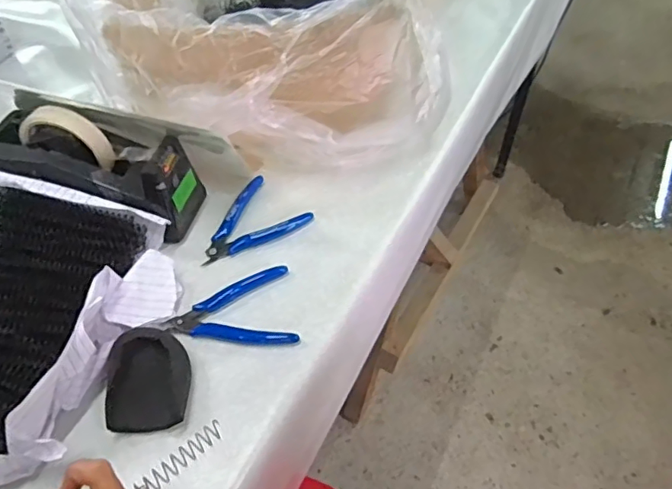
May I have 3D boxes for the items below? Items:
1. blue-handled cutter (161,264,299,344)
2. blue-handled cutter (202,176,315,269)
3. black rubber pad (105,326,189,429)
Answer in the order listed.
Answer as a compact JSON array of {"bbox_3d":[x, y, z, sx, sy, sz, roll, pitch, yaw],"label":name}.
[{"bbox_3d":[-0.099,0.060,0.507,0.114,0.008,0.087,-8,51,-4],"label":"blue-handled cutter"},{"bbox_3d":[-0.096,-0.032,0.578,0.117,0.010,0.082,-23,54,-16],"label":"blue-handled cutter"},{"bbox_3d":[-0.159,0.113,0.454,0.063,0.029,0.084,-14,52,-9],"label":"black rubber pad"}]

